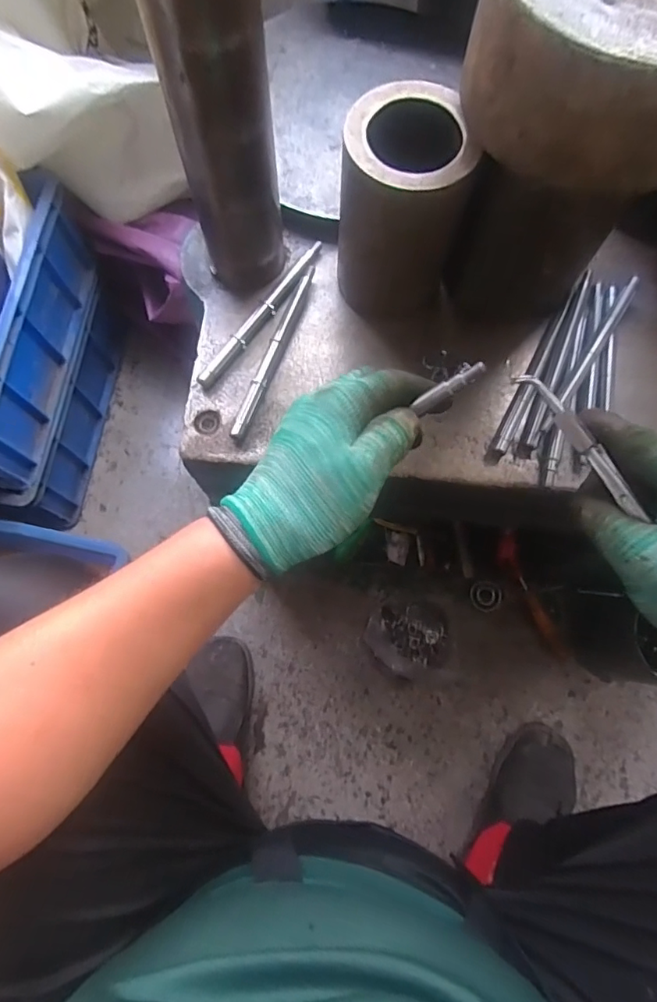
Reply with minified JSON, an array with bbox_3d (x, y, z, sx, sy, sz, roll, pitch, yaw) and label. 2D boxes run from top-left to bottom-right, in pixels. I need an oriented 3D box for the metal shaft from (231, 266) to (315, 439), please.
[{"bbox_3d":[-0.044,-0.124,0.423,0.011,0.008,0.161,20,75,5],"label":"metal shaft"}]

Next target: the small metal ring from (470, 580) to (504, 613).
[{"bbox_3d":[0.244,0.147,0.798,0.046,0.012,0.048,0,74,-1],"label":"small metal ring"}]

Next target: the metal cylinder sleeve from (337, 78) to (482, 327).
[{"bbox_3d":[0.051,-0.210,0.385,0.084,0.133,0.088,-3,74,-2],"label":"metal cylinder sleeve"}]

